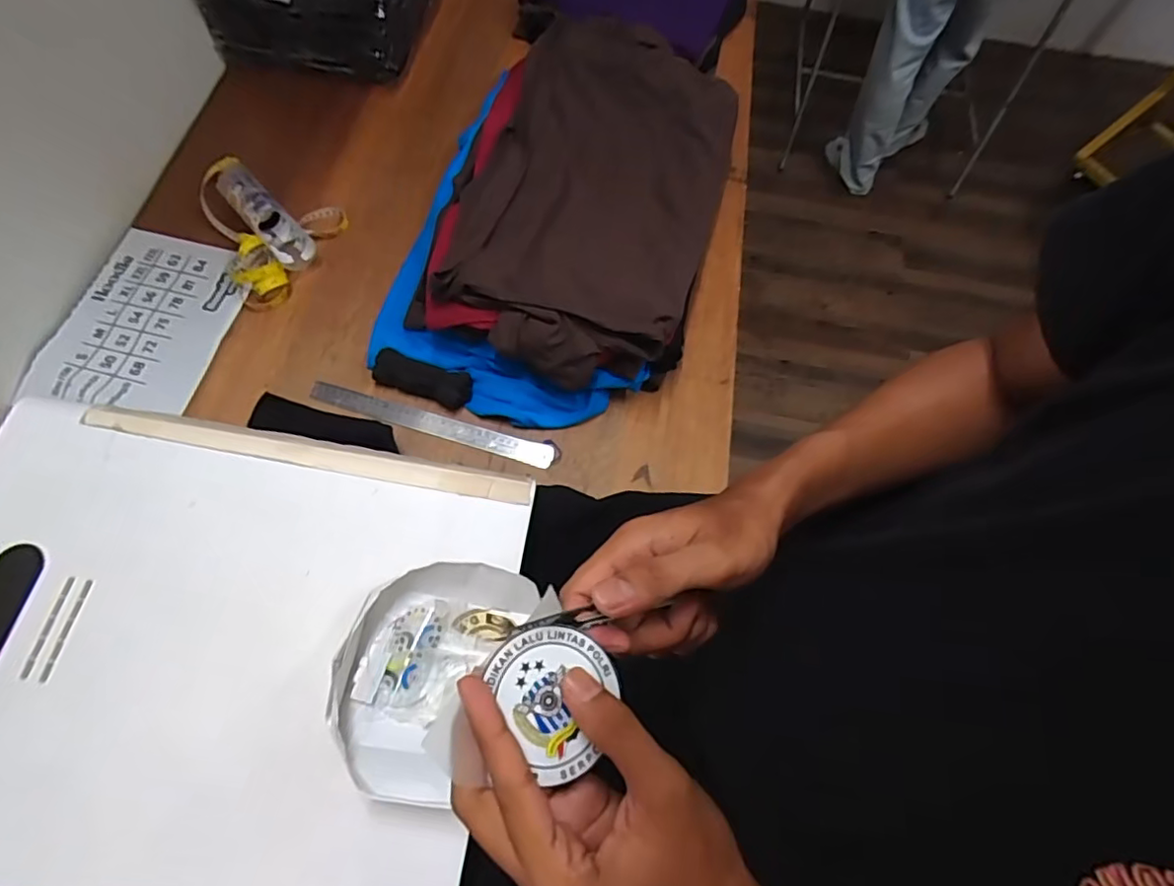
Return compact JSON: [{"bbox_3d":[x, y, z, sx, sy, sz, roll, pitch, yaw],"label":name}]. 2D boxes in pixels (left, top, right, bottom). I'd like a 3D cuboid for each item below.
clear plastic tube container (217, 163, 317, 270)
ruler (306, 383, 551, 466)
[{"bbox_3d":[-0.463,-0.328,0.845,0.057,0.052,0.197,-41,74,-18],"label":"clear plastic tube container"},{"bbox_3d":[-0.200,-0.025,0.771,0.321,0.006,0.032,16,73,3],"label":"ruler"}]

